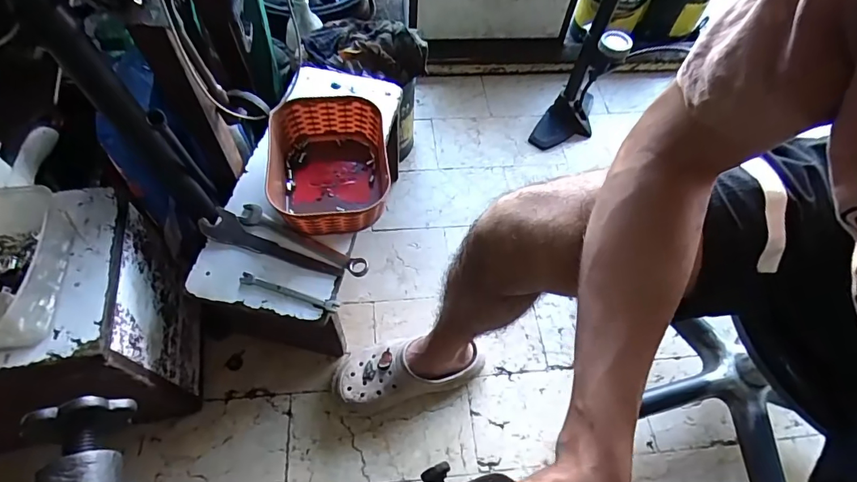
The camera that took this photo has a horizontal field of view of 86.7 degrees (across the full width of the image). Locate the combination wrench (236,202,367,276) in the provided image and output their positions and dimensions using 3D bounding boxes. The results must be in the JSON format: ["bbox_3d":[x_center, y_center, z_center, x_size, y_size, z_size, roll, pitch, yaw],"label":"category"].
[{"bbox_3d":[-0.175,-0.002,0.634,0.200,0.009,0.028,24,60,10],"label":"combination wrench"}]

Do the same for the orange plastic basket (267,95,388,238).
[{"bbox_3d":[-0.145,-0.105,0.661,0.164,0.082,0.209,-2,59,-5],"label":"orange plastic basket"}]

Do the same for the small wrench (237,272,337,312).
[{"bbox_3d":[-0.181,0.066,0.592,0.131,0.006,0.014,16,59,6],"label":"small wrench"}]

